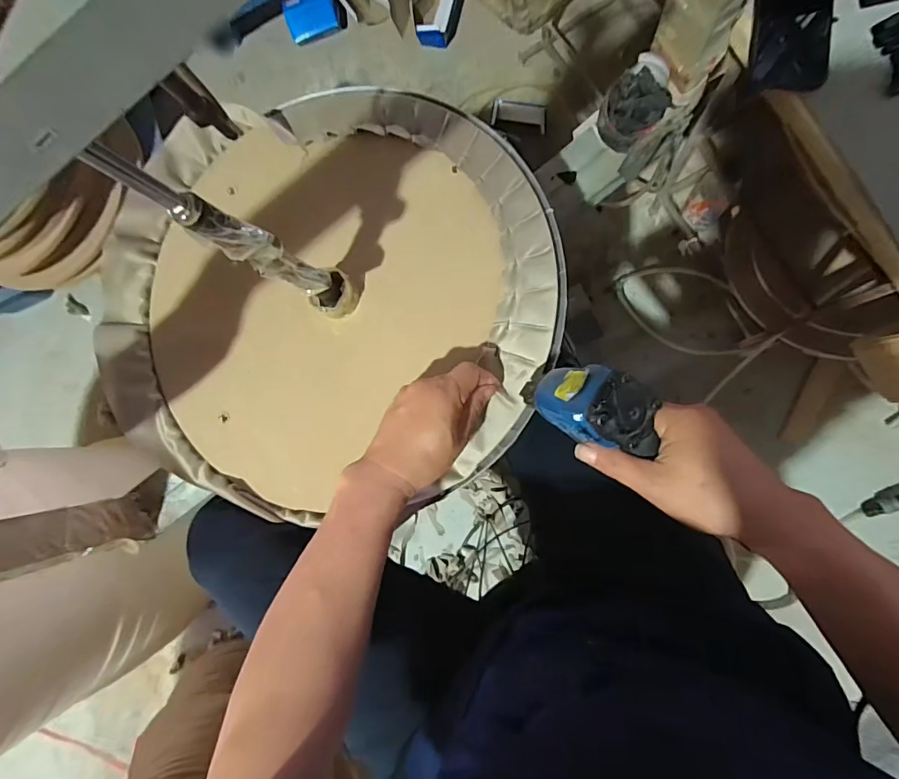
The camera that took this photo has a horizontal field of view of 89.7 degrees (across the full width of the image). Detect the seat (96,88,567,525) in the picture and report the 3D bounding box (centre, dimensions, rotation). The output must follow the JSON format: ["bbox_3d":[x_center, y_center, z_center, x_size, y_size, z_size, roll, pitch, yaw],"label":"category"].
[{"bbox_3d":[-0.143,-0.098,0.512,0.510,0.072,0.452,-15,85,4],"label":"seat"}]

